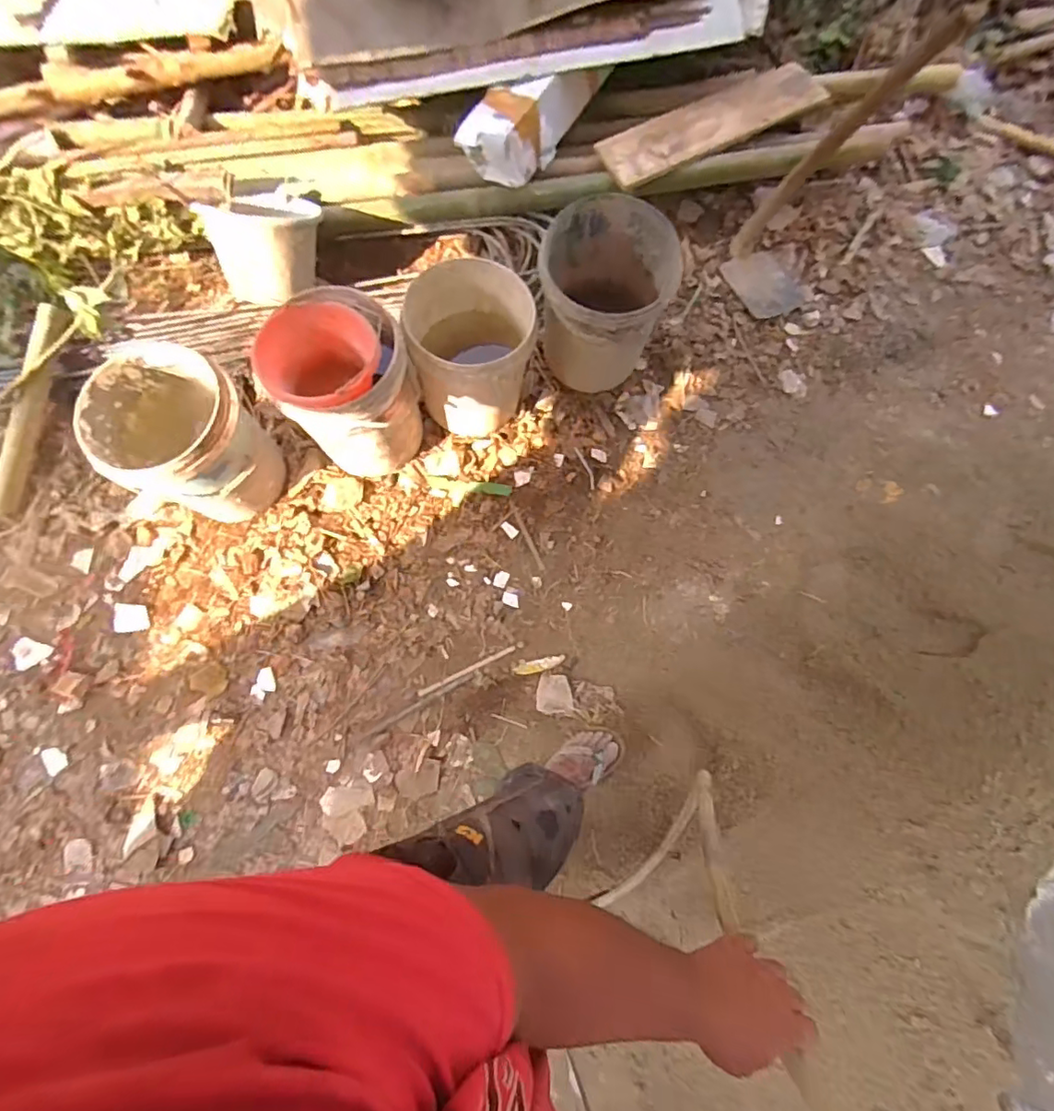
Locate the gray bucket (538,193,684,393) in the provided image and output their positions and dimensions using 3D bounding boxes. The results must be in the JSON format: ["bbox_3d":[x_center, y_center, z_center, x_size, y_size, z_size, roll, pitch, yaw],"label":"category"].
[{"bbox_3d":[0.187,-0.596,1.382,0.291,0.364,0.314,5,75,3],"label":"gray bucket"}]

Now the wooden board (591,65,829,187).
[{"bbox_3d":[0.491,-1.162,1.504,0.618,0.030,0.185,-30,76,-8],"label":"wooden board"}]

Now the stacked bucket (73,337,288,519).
[{"bbox_3d":[-0.781,-0.271,1.329,0.305,0.329,0.311,0,75,1],"label":"stacked bucket"}]

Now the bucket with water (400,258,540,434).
[{"bbox_3d":[-0.134,-0.486,1.375,0.279,0.342,0.328,0,75,1],"label":"bucket with water"}]

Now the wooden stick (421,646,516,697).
[{"bbox_3d":[-0.145,0.282,1.364,0.253,0.007,0.017,-26,76,-5],"label":"wooden stick"}]

